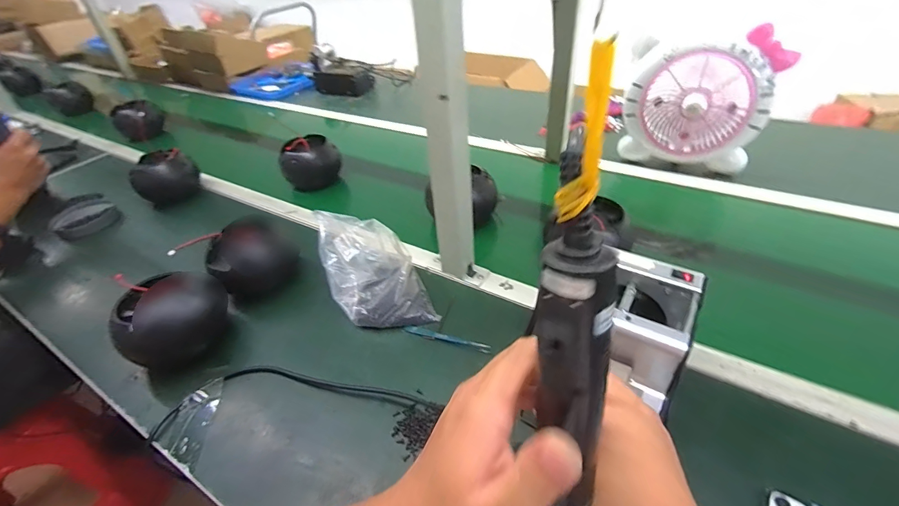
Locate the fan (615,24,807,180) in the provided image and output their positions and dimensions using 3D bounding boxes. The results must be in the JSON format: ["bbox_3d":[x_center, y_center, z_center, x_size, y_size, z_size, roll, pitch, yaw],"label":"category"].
[{"bbox_3d":[0.484,-0.291,0.805,0.239,0.237,0.100,8,42,17],"label":"fan"}]

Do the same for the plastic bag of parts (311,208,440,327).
[{"bbox_3d":[-0.114,0.024,0.603,0.128,0.102,0.181,-21,42,-17],"label":"plastic bag of parts"}]

